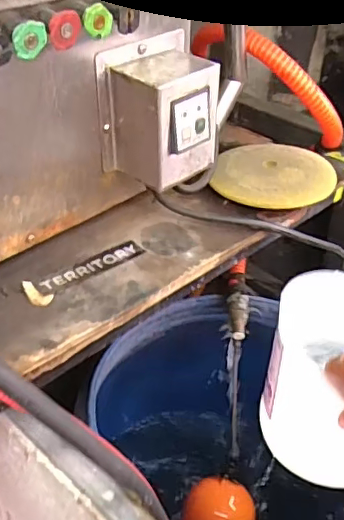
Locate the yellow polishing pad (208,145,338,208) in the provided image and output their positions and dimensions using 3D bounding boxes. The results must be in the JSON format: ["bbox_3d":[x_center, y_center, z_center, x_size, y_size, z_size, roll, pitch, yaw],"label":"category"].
[{"bbox_3d":[0.113,-0.097,0.628,0.128,0.018,0.122,24,43,28],"label":"yellow polishing pad"}]

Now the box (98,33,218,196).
[{"bbox_3d":[-0.004,-0.137,0.514,0.105,0.113,0.067,-29,46,-33],"label":"box"}]

